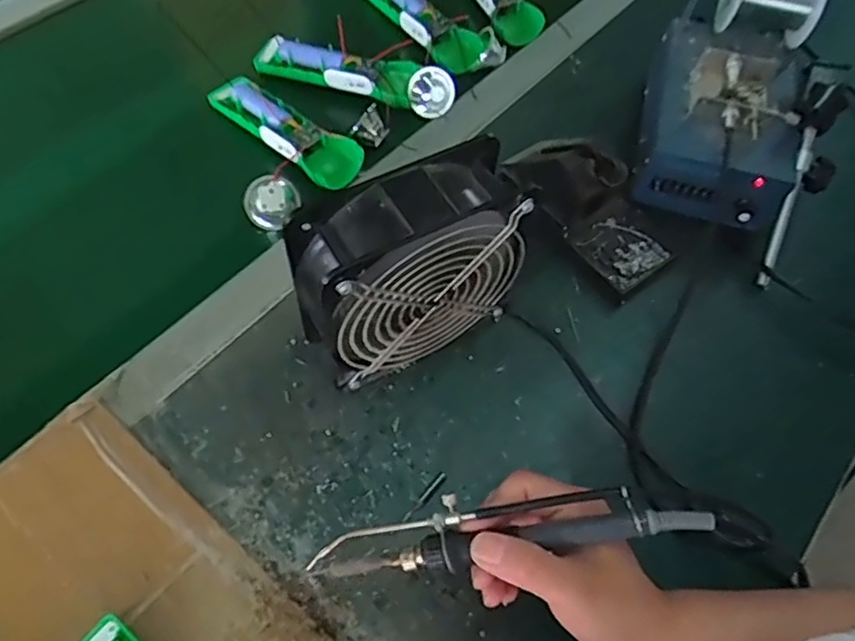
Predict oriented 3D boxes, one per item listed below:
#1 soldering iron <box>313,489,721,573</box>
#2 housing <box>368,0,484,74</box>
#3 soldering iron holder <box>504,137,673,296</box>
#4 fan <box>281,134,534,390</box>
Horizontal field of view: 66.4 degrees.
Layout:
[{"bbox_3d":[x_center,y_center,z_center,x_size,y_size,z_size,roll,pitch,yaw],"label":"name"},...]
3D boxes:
[{"bbox_3d":[0.036,0.106,0.332,0.202,0.018,0.030,-11,53,12],"label":"soldering iron"},{"bbox_3d":[-0.007,-0.301,0.649,0.040,0.041,0.155,-33,65,-21],"label":"housing"},{"bbox_3d":[0.132,-0.100,0.531,0.064,0.086,0.151,-34,66,-21],"label":"soldering iron holder"},{"bbox_3d":[-0.013,-0.024,0.434,0.147,0.153,0.059,-24,63,-17],"label":"fan"}]

